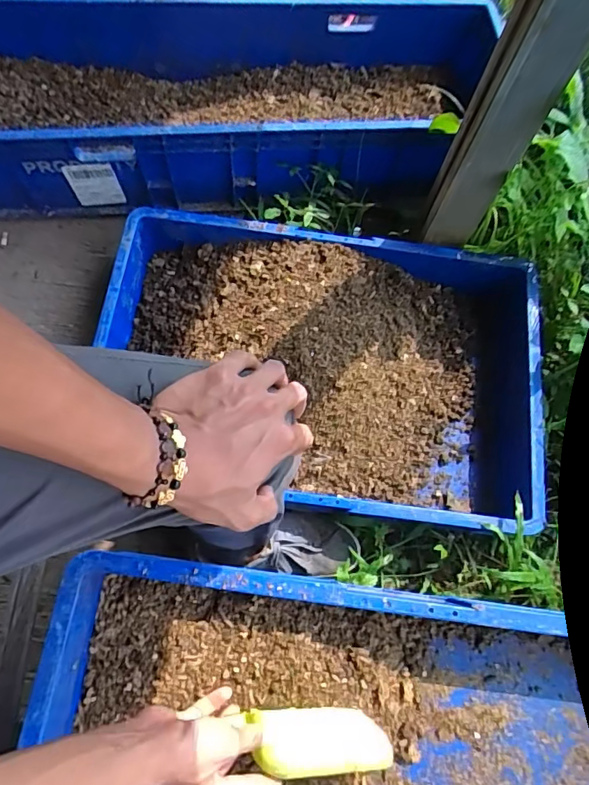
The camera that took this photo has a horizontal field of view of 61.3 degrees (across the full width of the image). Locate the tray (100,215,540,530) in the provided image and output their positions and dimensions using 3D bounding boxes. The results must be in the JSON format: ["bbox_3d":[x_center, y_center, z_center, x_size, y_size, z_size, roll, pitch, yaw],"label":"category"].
[{"bbox_3d":[0.051,-0.038,0.828,0.713,0.161,0.462,7,71,0],"label":"tray"}]

